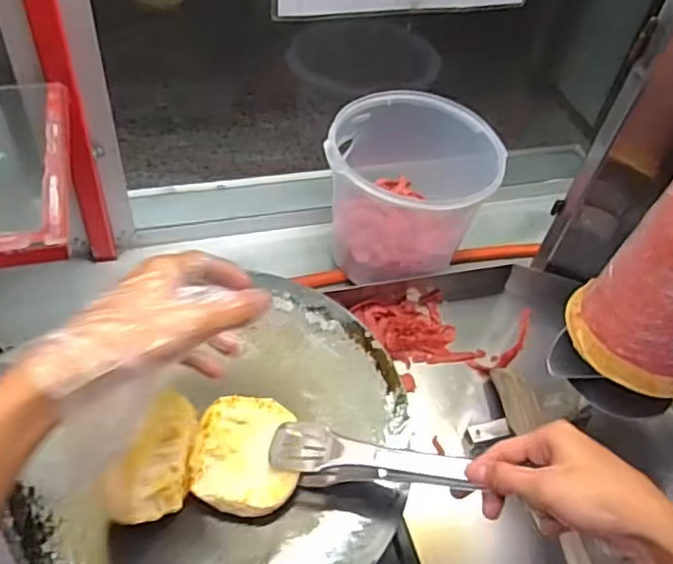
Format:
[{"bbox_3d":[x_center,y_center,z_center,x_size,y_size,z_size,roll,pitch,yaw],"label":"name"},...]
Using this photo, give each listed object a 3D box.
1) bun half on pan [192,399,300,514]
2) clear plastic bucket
[{"bbox_3d":[-0.075,0.141,0.519,0.081,0.015,0.099,-2,51,-6],"label":"bun half on pan"},{"bbox_3d":[0.090,-0.119,0.802,0.197,0.173,0.176,8,50,2],"label":"clear plastic bucket"}]

